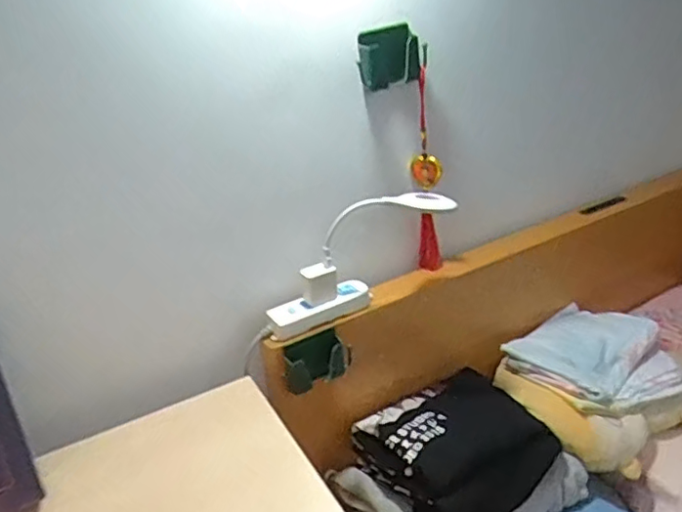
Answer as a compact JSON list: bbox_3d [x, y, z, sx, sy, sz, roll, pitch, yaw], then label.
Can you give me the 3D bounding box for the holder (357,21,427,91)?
[{"bbox_3d":[0.076,-0.310,0.919,0.114,0.088,0.030,-19,33,-11],"label":"holder"}]

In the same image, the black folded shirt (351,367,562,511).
[{"bbox_3d":[0.198,0.316,0.996,0.285,0.126,0.232,-15,23,-24],"label":"black folded shirt"}]

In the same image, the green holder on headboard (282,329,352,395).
[{"bbox_3d":[-0.034,0.163,0.933,0.109,0.090,0.022,-15,23,-25],"label":"green holder on headboard"}]

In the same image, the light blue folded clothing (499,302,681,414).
[{"bbox_3d":[0.481,0.196,1.135,0.269,0.091,0.260,-17,24,-29],"label":"light blue folded clothing"}]

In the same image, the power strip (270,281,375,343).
[{"bbox_3d":[-0.035,0.085,0.980,0.185,0.035,0.060,-17,24,-28],"label":"power strip"}]

